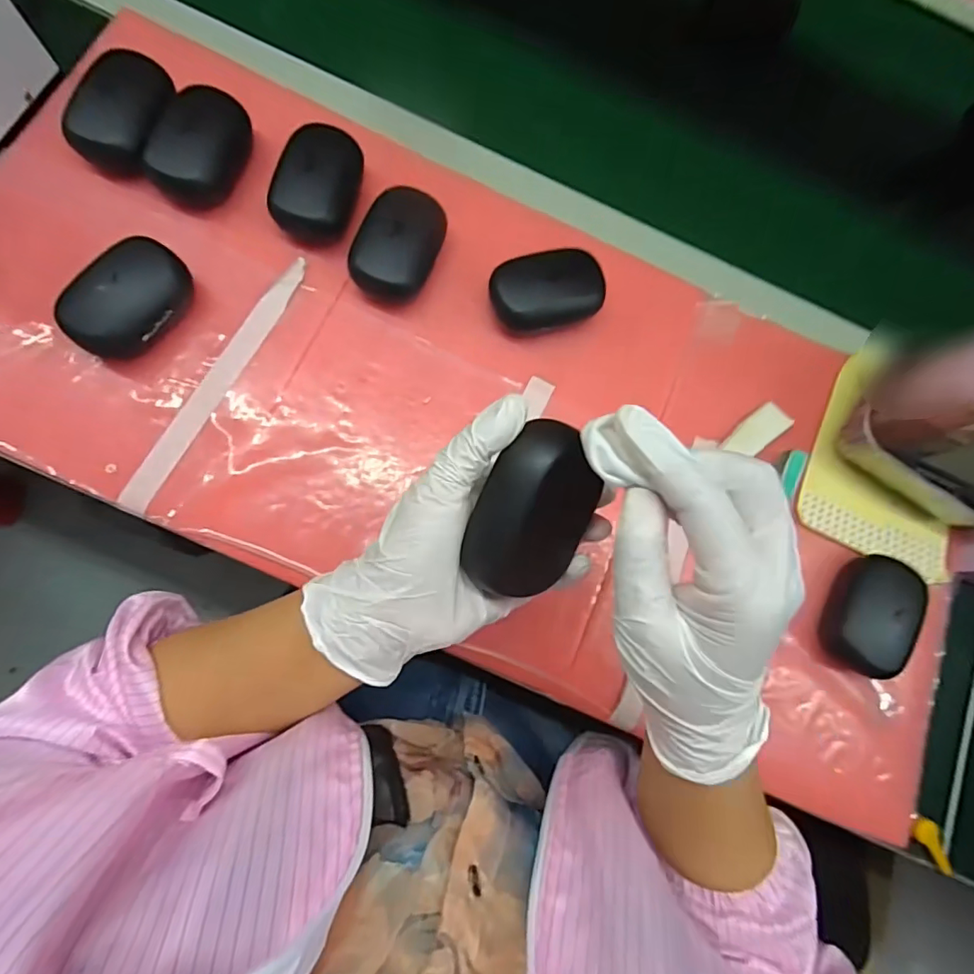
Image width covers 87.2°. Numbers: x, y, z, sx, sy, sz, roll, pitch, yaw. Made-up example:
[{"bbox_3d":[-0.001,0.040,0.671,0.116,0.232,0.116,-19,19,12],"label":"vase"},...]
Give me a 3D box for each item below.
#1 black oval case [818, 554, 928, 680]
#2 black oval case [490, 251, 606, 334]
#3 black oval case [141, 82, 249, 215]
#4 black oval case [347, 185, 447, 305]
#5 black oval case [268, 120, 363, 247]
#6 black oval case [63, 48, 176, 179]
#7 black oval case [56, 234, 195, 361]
[{"bbox_3d":[0.278,0.091,0.370,0.052,0.030,0.082,26,76,-2],"label":"black oval case"},{"bbox_3d":[0.046,-0.146,0.383,0.085,0.031,0.054,-22,82,-11],"label":"black oval case"},{"bbox_3d":[-0.209,-0.252,0.375,0.056,0.029,0.094,15,77,-4],"label":"black oval case"},{"bbox_3d":[-0.065,-0.178,0.377,0.058,0.036,0.082,19,79,-3],"label":"black oval case"},{"bbox_3d":[-0.124,-0.224,0.379,0.052,0.029,0.081,18,77,-4],"label":"black oval case"},{"bbox_3d":[-0.263,-0.272,0.371,0.056,0.030,0.090,16,77,-4],"label":"black oval case"},{"bbox_3d":[-0.243,-0.126,0.350,0.053,0.033,0.084,43,76,2],"label":"black oval case"}]

